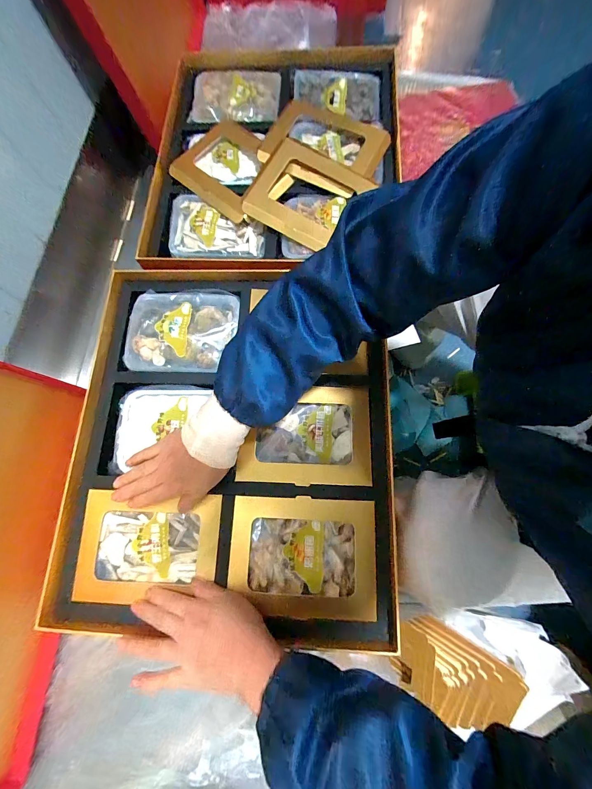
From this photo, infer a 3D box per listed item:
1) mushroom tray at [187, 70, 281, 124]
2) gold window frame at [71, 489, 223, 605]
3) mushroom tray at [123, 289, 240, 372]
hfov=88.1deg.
[{"bbox_3d":[-0.116,-0.575,0.591,0.173,0.033,0.099,-3,74,1],"label":"mushroom tray"},{"bbox_3d":[-0.186,0.192,0.386,0.179,0.018,0.129,2,74,3],"label":"gold window frame"},{"bbox_3d":[-0.173,-0.100,0.465,0.164,0.026,0.128,-1,74,2],"label":"mushroom tray"}]

